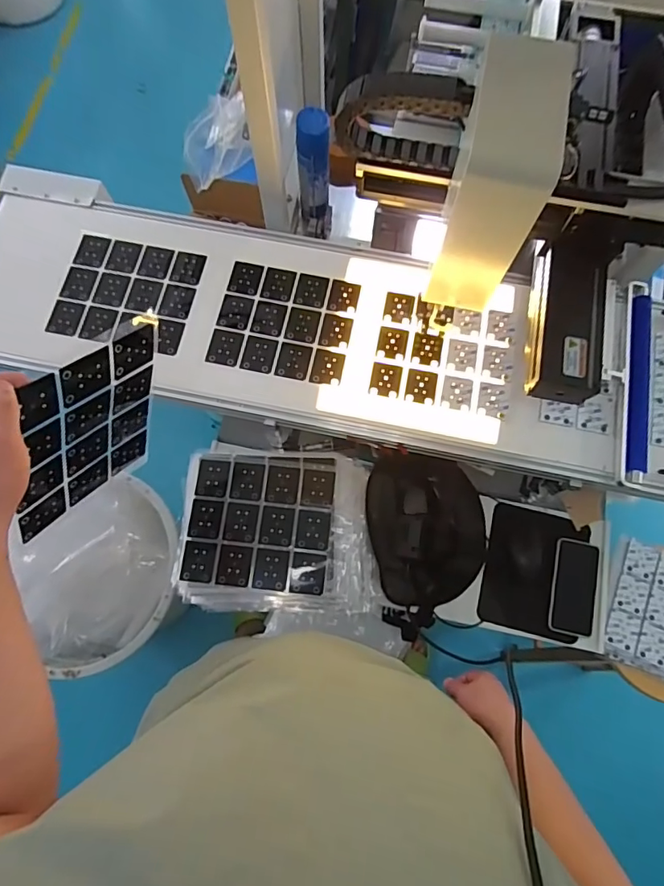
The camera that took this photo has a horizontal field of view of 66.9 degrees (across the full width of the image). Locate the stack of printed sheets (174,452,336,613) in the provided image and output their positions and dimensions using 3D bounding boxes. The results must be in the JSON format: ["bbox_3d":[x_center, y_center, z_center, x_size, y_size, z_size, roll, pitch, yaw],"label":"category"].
[{"bbox_3d":[-0.126,0.150,0.864,0.253,0.059,0.254,3,74,-1],"label":"stack of printed sheets"}]

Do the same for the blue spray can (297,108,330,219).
[{"bbox_3d":[-0.036,-0.568,1.032,0.061,0.228,0.057,0,74,-1],"label":"blue spray can"}]

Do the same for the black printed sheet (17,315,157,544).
[{"bbox_3d":[-0.292,-0.018,0.619,0.009,0.252,0.203,32,36,8],"label":"black printed sheet"}]

